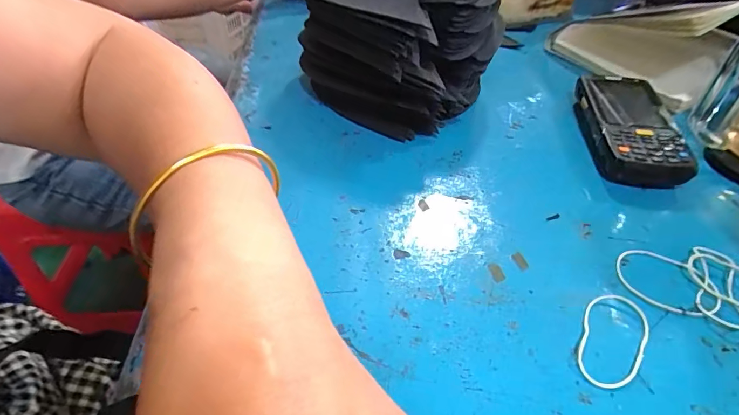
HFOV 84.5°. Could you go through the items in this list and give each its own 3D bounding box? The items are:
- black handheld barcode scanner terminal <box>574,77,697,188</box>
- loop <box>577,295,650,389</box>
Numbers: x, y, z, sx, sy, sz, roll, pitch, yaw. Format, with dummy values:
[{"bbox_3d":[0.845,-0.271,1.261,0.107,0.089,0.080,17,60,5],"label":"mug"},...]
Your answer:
[{"bbox_3d":[0.237,-0.076,0.380,0.069,0.029,0.145,9,44,7],"label":"black handheld barcode scanner terminal"},{"bbox_3d":[0.144,0.077,0.242,0.036,0.004,0.069,28,49,25],"label":"loop"}]

